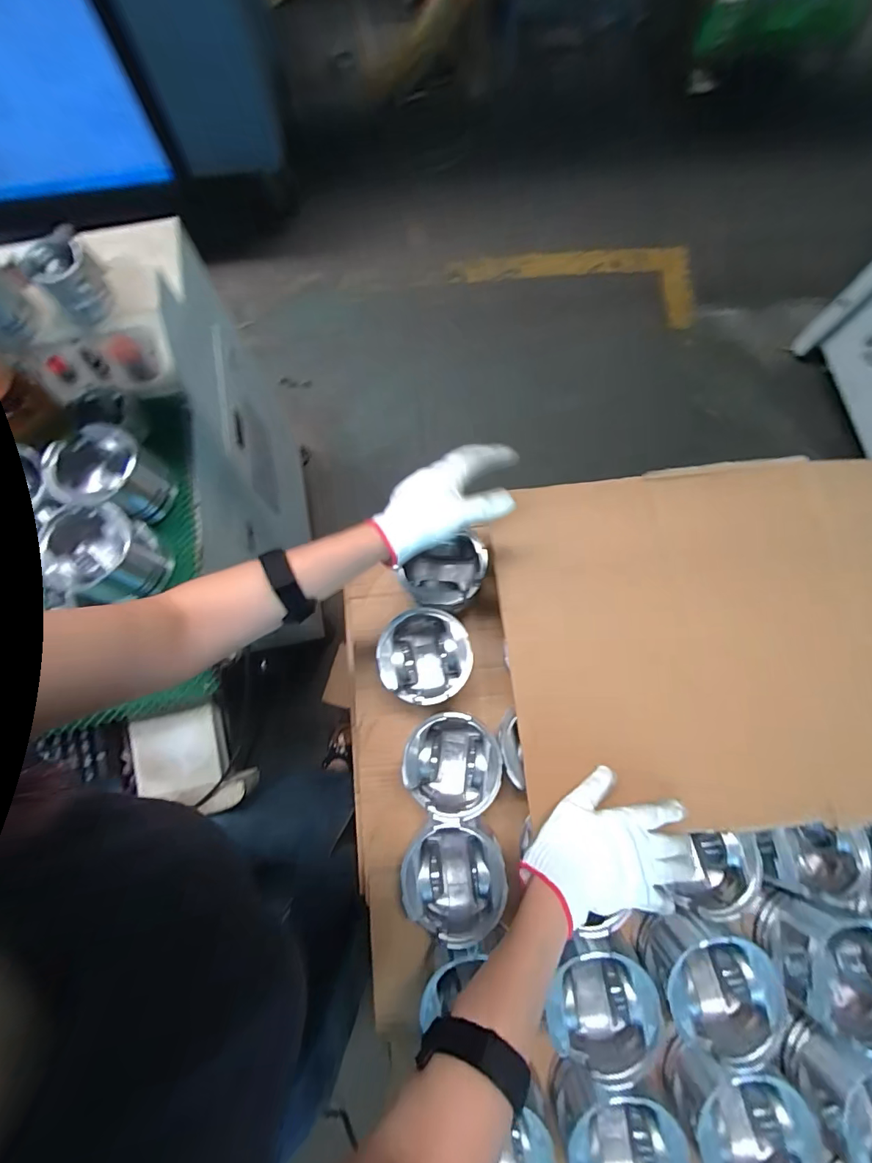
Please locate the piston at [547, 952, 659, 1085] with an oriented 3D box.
[{"bbox_3d":[0.163,0.426,0.465,0.099,0.079,0.110,-4,76,-1],"label":"piston"}]

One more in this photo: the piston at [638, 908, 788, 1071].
[{"bbox_3d":[0.279,0.409,0.470,0.102,0.083,0.109,0,76,0],"label":"piston"}]

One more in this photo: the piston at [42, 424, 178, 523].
[{"bbox_3d":[-0.427,-0.137,0.615,0.101,0.112,0.095,0,76,0],"label":"piston"}]

